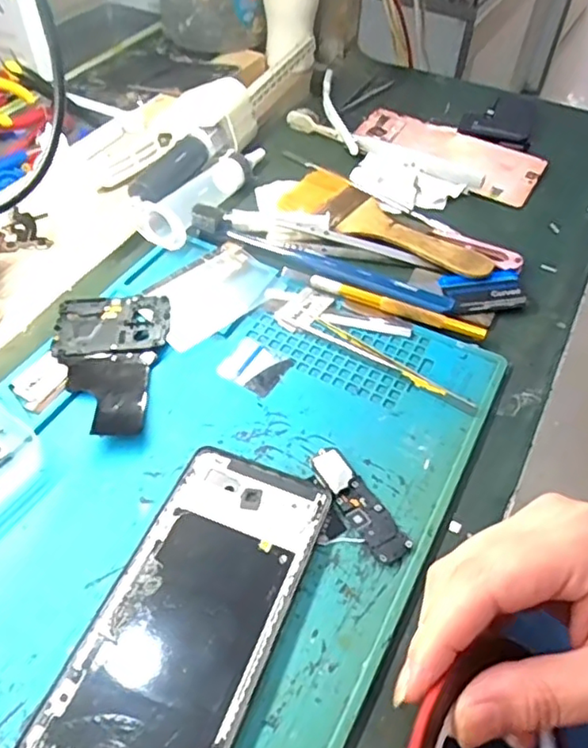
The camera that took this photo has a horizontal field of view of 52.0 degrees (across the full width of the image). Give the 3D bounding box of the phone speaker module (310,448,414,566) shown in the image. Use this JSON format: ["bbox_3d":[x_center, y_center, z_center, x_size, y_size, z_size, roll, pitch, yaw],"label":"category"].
[{"bbox_3d":[0.032,0.064,0.300,0.019,0.004,0.065,-25,56,-22],"label":"phone speaker module"}]

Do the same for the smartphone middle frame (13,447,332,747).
[{"bbox_3d":[-0.045,0.106,0.260,0.075,0.007,0.160,19,52,12],"label":"smartphone middle frame"}]

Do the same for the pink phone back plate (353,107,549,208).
[{"bbox_3d":[0.131,-0.195,0.519,0.164,0.008,0.076,30,55,20],"label":"pink phone back plate"}]

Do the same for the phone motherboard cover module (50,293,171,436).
[{"bbox_3d":[-0.110,-0.007,0.351,0.067,0.009,0.105,-1,51,-4],"label":"phone motherboard cover module"}]

